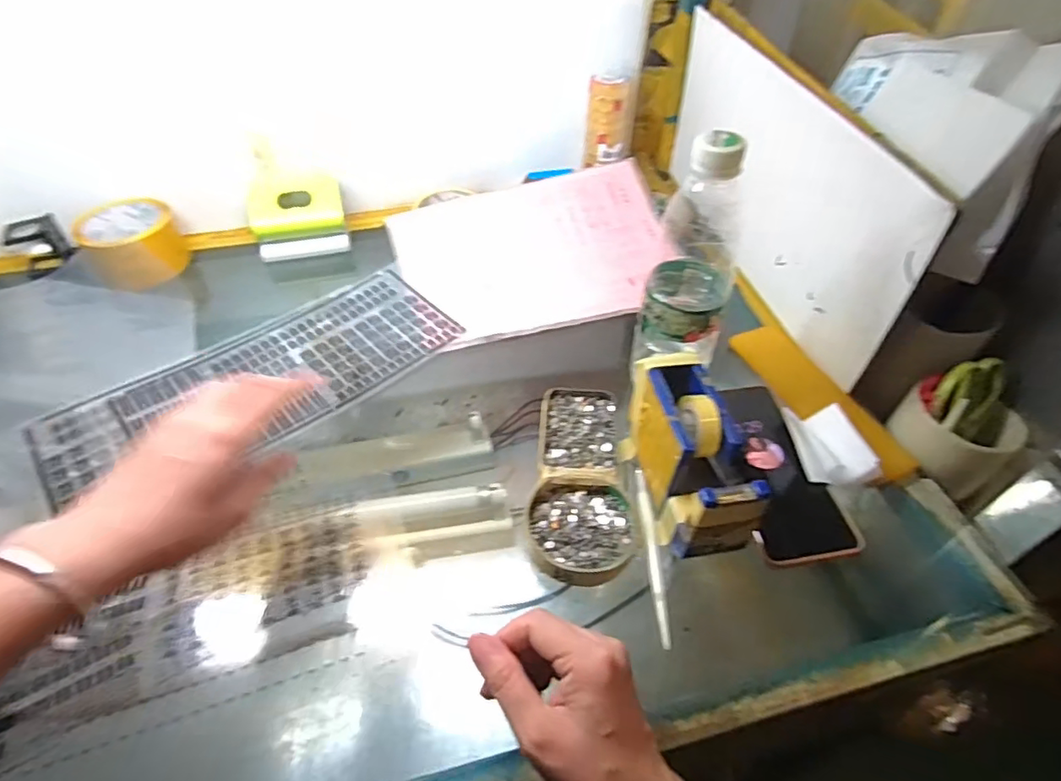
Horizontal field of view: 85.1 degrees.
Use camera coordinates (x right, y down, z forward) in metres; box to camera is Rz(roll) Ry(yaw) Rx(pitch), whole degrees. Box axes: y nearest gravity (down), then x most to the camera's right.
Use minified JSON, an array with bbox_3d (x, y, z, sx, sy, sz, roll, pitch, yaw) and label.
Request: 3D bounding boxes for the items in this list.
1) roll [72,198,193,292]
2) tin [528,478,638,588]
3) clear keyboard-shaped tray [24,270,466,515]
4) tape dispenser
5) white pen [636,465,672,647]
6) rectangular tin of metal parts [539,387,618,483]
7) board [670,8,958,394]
[{"bbox_3d":[-0.439,-0.163,0.642,0.092,0.062,0.101,0,47,0],"label":"roll"},{"bbox_3d":[0.037,0.100,0.411,0.075,0.015,0.074,3,47,2],"label":"tin"},{"bbox_3d":[-0.244,-0.014,0.528,0.347,0.008,0.153,-34,56,-28],"label":"clear keyboard-shaped tray"},{"bbox_3d":[0.110,0.050,0.424,0.060,0.086,0.137,-10,48,-9],"label":"tape dispenser"},{"bbox_3d":[0.087,0.114,0.409,0.010,0.005,0.131,1,47,0],"label":"white pen"},{"bbox_3d":[0.039,0.037,0.472,0.062,0.018,0.097,3,47,3],"label":"rectangular tin of metal parts"},{"bbox_3d":[0.233,-0.205,0.576,0.013,0.188,0.407,-9,48,-9],"label":"board"}]

